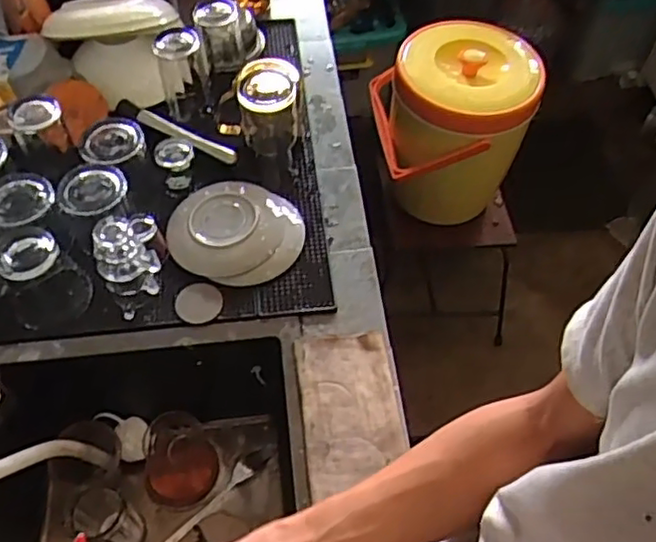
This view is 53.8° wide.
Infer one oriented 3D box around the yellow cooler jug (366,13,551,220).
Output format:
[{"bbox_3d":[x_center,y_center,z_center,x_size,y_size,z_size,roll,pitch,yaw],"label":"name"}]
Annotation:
[{"bbox_3d":[0.282,-0.312,1.471,0.338,0.384,0.335,-1,55,-2],"label":"yellow cooler jug"}]

